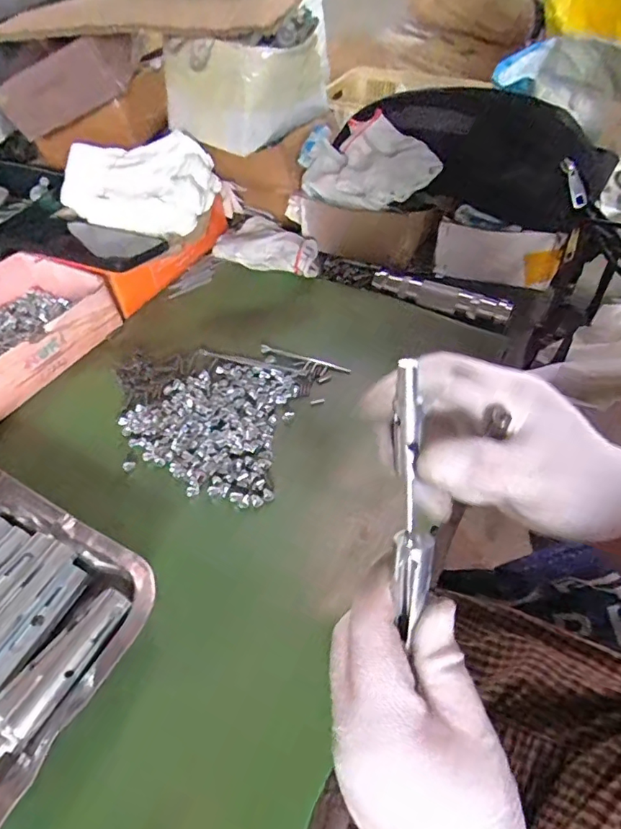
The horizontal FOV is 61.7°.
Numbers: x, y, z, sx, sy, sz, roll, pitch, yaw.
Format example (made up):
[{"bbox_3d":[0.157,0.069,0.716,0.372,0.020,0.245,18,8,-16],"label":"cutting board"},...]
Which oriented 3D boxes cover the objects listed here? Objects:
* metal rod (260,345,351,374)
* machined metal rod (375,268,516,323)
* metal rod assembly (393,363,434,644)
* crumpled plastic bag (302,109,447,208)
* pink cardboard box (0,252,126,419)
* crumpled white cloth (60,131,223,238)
[{"bbox_3d":[-0.005,-0.051,0.486,0.088,0.009,0.008,16,51,12],"label":"metal rod"},{"bbox_3d":[0.129,-0.118,0.519,0.137,0.022,0.023,24,53,19],"label":"machined metal rod"},{"bbox_3d":[0.044,0.037,0.227,0.016,0.115,0.016,-4,9,-4],"label":"metal rod assembly"},{"bbox_3d":[0.061,-0.261,0.534,0.134,0.063,0.081,3,48,5],"label":"crumpled plastic bag"},{"bbox_3d":[-0.291,-0.082,0.488,0.144,0.053,0.171,27,54,21],"label":"pink cardboard box"},{"bbox_3d":[-0.189,-0.245,0.562,0.167,0.081,0.080,6,49,8],"label":"crumpled white cloth"}]

